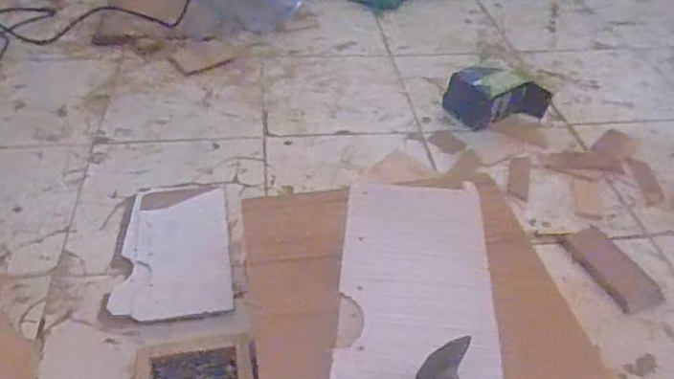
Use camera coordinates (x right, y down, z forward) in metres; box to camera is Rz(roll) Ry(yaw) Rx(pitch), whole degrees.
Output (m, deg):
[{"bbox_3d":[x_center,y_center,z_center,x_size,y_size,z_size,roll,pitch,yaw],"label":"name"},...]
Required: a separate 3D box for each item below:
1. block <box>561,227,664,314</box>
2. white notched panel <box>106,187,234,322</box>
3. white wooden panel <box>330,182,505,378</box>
[{"bbox_3d":[0.413,0.117,0.847,0.069,0.019,0.150,-17,49,-19],"label":"block"},{"bbox_3d":[-0.237,0.081,0.831,0.153,0.012,0.249,-5,46,-8],"label":"white notched panel"},{"bbox_3d":[0.068,0.081,0.484,0.128,0.009,0.247,4,45,3],"label":"white wooden panel"}]

